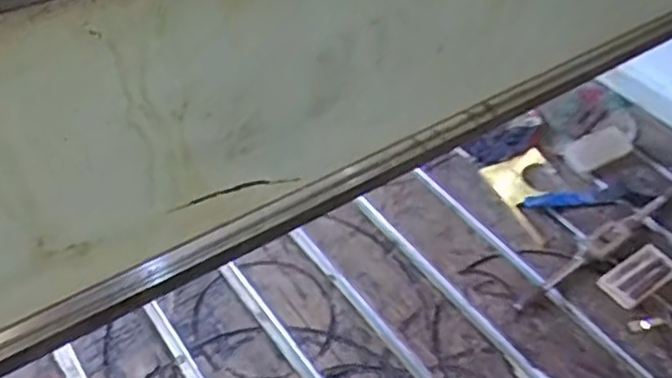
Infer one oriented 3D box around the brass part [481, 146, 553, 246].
[{"bbox_3d":[0.267,0.006,0.895,0.103,0.017,0.122,-19,61,-28],"label":"brass part"}]

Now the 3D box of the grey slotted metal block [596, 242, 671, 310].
[{"bbox_3d":[0.359,0.102,0.799,0.101,0.022,0.051,-26,53,-26],"label":"grey slotted metal block"}]

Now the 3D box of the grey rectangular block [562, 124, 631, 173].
[{"bbox_3d":[0.374,-0.060,0.955,0.110,0.022,0.049,-26,53,-26],"label":"grey rectangular block"}]

